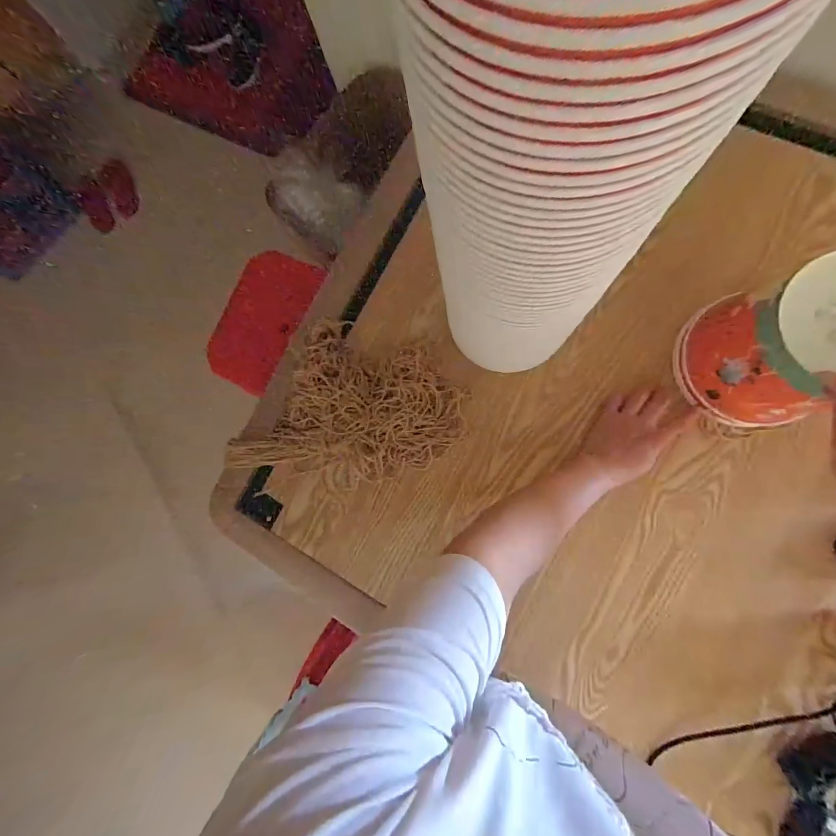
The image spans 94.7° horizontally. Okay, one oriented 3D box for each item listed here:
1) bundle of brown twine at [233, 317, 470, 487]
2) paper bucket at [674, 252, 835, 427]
[{"bbox_3d":[-0.081,-0.004,0.536,0.269,0.045,0.230,20,87,9],"label":"bundle of brown twine"},{"bbox_3d":[0.386,-0.080,0.404,0.146,0.142,0.134,-1,86,8],"label":"paper bucket"}]

